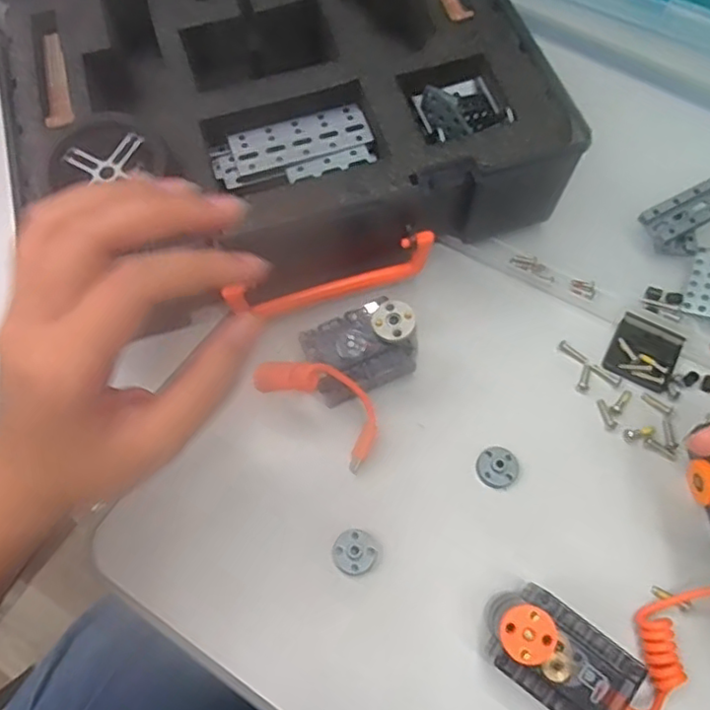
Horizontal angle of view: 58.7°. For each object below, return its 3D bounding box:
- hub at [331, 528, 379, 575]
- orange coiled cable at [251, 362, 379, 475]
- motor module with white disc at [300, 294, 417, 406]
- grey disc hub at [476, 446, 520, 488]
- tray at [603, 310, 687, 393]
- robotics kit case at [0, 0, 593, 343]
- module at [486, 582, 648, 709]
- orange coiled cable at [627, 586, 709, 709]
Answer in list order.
[{"bbox_3d":[0.000,0.099,0.317,0.021,0.004,0.021,-1,64,1],"label":"hub"},{"bbox_3d":[-0.017,0.026,0.329,0.074,0.018,0.035,39,67,-19],"label":"orange coiled cable"},{"bbox_3d":[0.004,-0.004,0.349,0.061,0.039,0.040,-20,65,-9],"label":"motor module with white disc"},{"bbox_3d":[0.077,0.059,0.338,0.021,0.004,0.023,-1,64,1],"label":"grey disc hub"},{"bbox_3d":[0.170,-0.002,0.371,0.037,0.004,0.040,27,68,14],"label":"tray"},{"bbox_3d":[-0.060,-0.185,0.409,0.292,0.094,0.319,-18,65,-7],"label":"robotics kit case"},{"bbox_3d":[0.089,0.135,0.284,0.069,0.044,0.040,34,69,16],"label":"module"},{"bbox_3d":[0.155,0.133,0.294,0.081,0.022,0.038,-22,66,-9],"label":"orange coiled cable"}]

